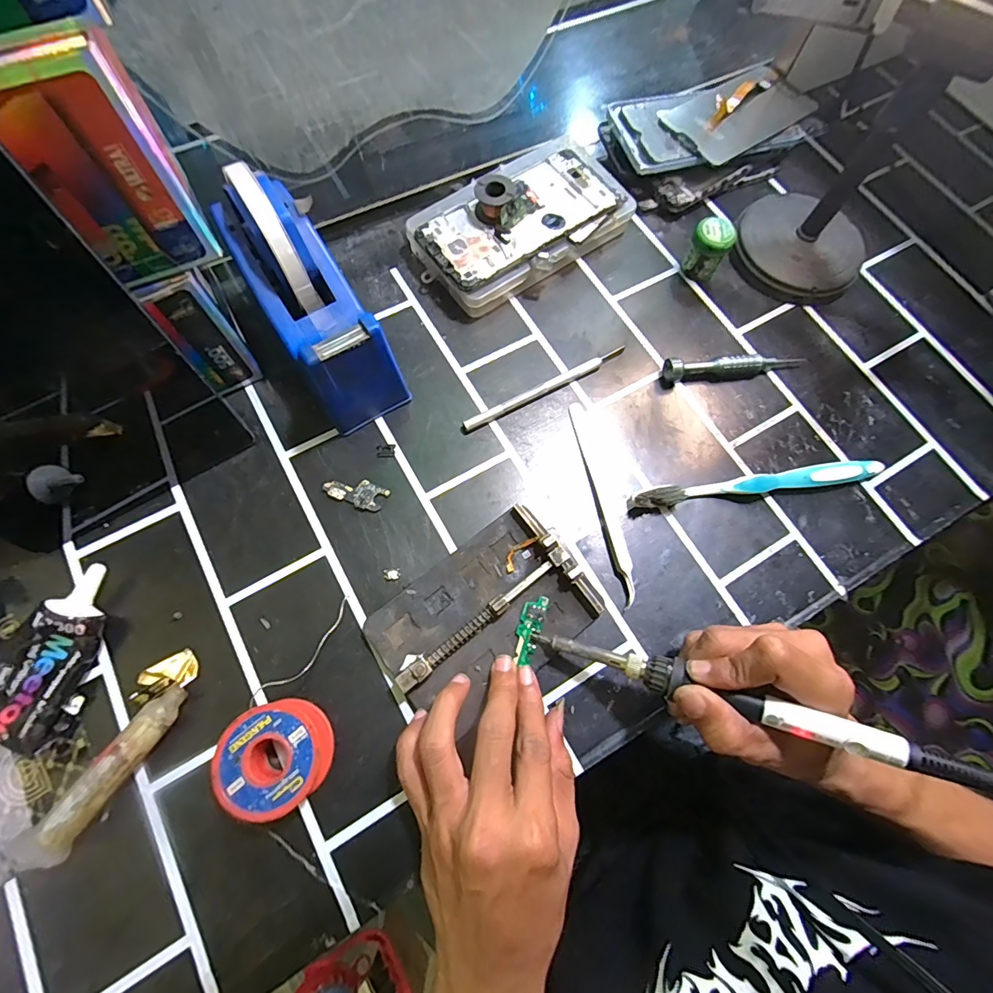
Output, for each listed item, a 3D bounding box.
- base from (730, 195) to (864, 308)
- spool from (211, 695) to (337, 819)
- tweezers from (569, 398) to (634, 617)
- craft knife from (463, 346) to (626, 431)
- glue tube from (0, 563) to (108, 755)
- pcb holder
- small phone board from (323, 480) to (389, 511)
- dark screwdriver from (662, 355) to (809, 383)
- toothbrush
[{"bbox_3d":[0.253,-0.210,0.397,0.104,0.035,0.095,1,70,-2],"label":"base"},{"bbox_3d":[-0.119,0.141,0.257,0.053,0.028,0.052,1,70,-2],"label":"spool"},{"bbox_3d":[0.074,0.000,0.326,0.011,0.006,0.146,-11,71,-6],"label":"tweezers"},{"bbox_3d":[0.037,-0.081,0.352,0.137,0.008,0.008,-28,74,-12],"label":"craft knife"},{"bbox_3d":[-0.251,0.090,0.270,0.042,0.026,0.094,24,71,6],"label":"glue tube"},{"bbox_3d":[-0.006,0.072,0.288,0.127,0.017,0.087,-37,76,-14],"label":"pcb holder"},{"bbox_3d":[-0.096,-0.004,0.320,0.042,0.004,0.020,22,71,5],"label":"small phone board"},{"bbox_3d":[0.184,-0.101,0.362,0.111,0.018,0.019,-8,71,-5],"label":"dark screwdriver"},{"bbox_3d":[0.184,-0.008,0.330,0.183,0.015,0.015,-8,71,-5],"label":"toothbrush"}]

